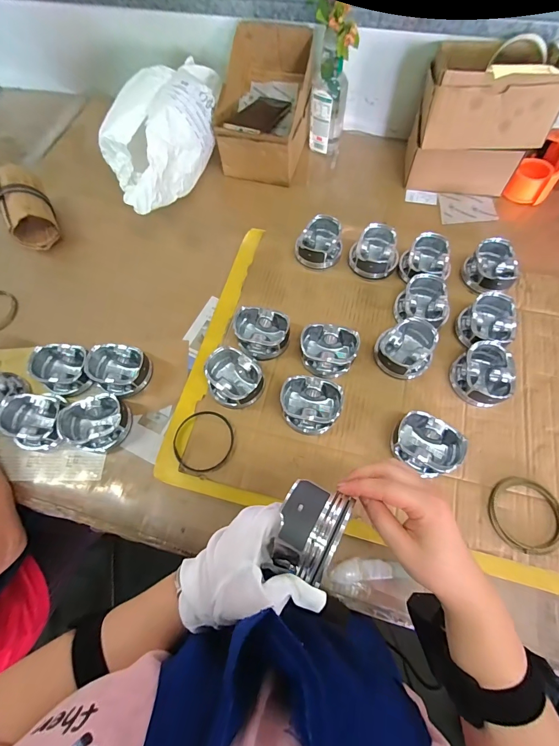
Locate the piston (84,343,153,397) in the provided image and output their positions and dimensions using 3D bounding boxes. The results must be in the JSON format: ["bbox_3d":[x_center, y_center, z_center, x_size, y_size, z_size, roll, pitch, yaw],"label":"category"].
[{"bbox_3d":[-0.251,-0.006,0.530,0.092,0.042,0.075,21,71,10],"label":"piston"}]

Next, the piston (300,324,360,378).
[{"bbox_3d":[0.075,-0.034,0.522,0.084,0.045,0.072,12,70,7],"label":"piston"}]

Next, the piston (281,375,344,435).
[{"bbox_3d":[0.045,0.047,0.489,0.087,0.043,0.077,13,70,8],"label":"piston"}]

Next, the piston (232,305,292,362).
[{"bbox_3d":[-0.027,-0.061,0.542,0.084,0.052,0.074,3,69,4],"label":"piston"}]

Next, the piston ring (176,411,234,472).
[{"bbox_3d":[-0.111,0.099,0.496,0.088,0.004,0.088,-1,69,2],"label":"piston ring"}]

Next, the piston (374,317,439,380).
[{"bbox_3d":[0.191,-0.039,0.516,0.080,0.048,0.086,-1,69,2],"label":"piston"}]

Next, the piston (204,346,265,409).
[{"bbox_3d":[-0.069,0.010,0.510,0.090,0.042,0.075,30,73,13],"label":"piston"}]

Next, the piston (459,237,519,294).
[{"bbox_3d":[0.357,-0.178,0.568,0.082,0.048,0.084,37,75,15],"label":"piston"}]

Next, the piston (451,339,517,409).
[{"bbox_3d":[0.299,0.003,0.496,0.079,0.044,0.087,-10,69,-1],"label":"piston"}]

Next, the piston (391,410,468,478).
[{"bbox_3d":[0.197,0.099,0.461,0.089,0.043,0.072,33,74,14],"label":"piston"}]

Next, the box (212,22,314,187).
[{"bbox_3d":[-0.025,-0.527,0.674,0.155,0.161,0.214,17,71,9],"label":"box"}]

